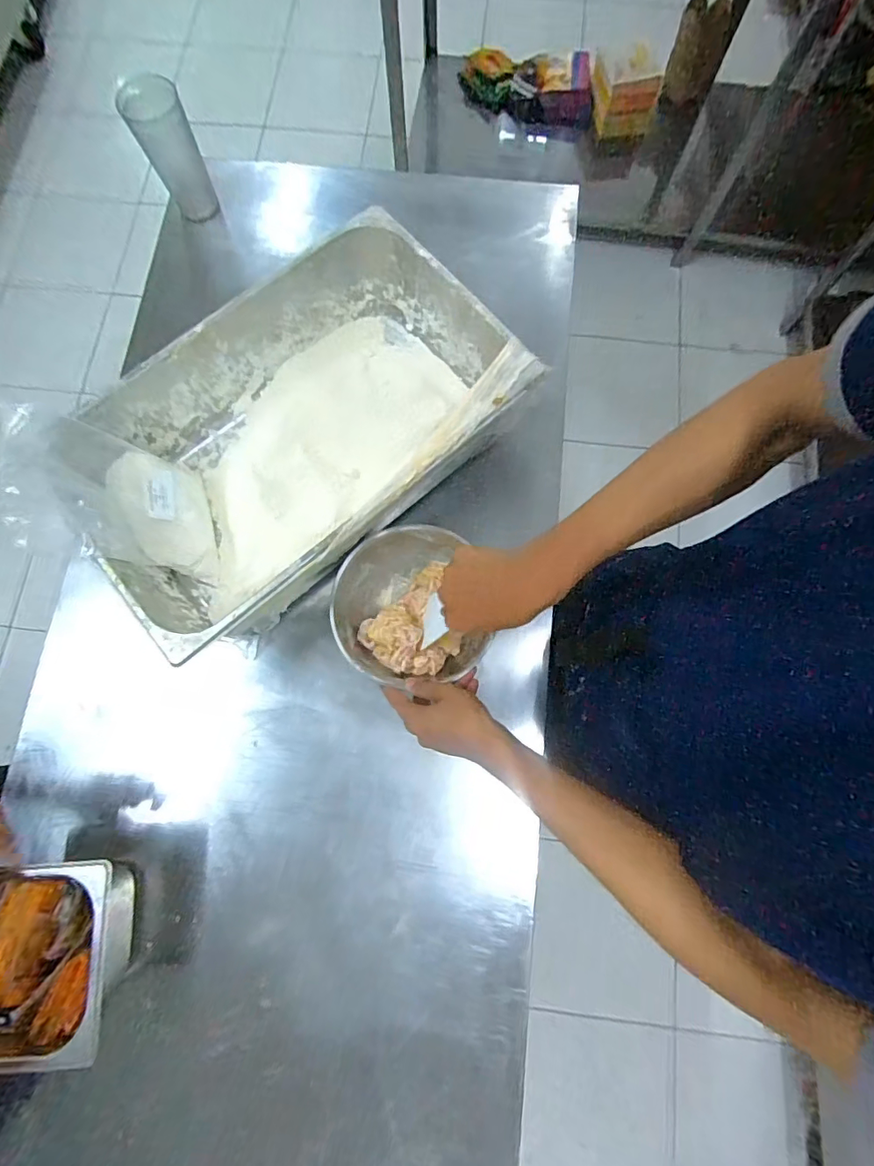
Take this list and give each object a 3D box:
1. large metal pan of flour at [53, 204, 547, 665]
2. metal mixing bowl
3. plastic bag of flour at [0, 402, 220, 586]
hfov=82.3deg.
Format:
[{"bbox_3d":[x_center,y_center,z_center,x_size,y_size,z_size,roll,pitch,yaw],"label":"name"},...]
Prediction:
[{"bbox_3d":[-0.165,-0.183,0.642,0.524,0.148,0.325,-39,79,-8],"label":"large metal pan of flour"},{"bbox_3d":[-0.040,0.033,0.626,0.171,0.076,0.188,0,77,1],"label":"metal mixing bowl"},{"bbox_3d":[-0.384,-0.097,0.600,0.060,0.235,0.178,-23,71,28],"label":"plastic bag of flour"}]

